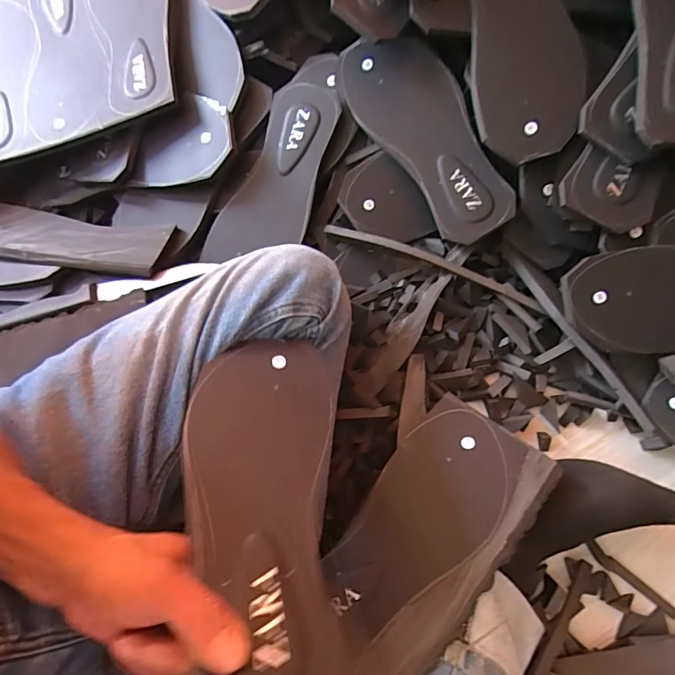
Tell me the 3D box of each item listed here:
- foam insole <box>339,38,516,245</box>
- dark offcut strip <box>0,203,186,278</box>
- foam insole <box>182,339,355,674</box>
[{"bbox_3d":[0.097,-0.214,0.479,0.097,0.019,0.242,-35,82,12],"label":"foam insole"},{"bbox_3d":[-0.312,-0.112,0.518,0.261,0.019,0.065,9,69,4],"label":"dark offcut strip"},{"bbox_3d":[-0.050,0.096,0.293,0.096,0.009,0.240,-1,47,-6],"label":"foam insole"}]

